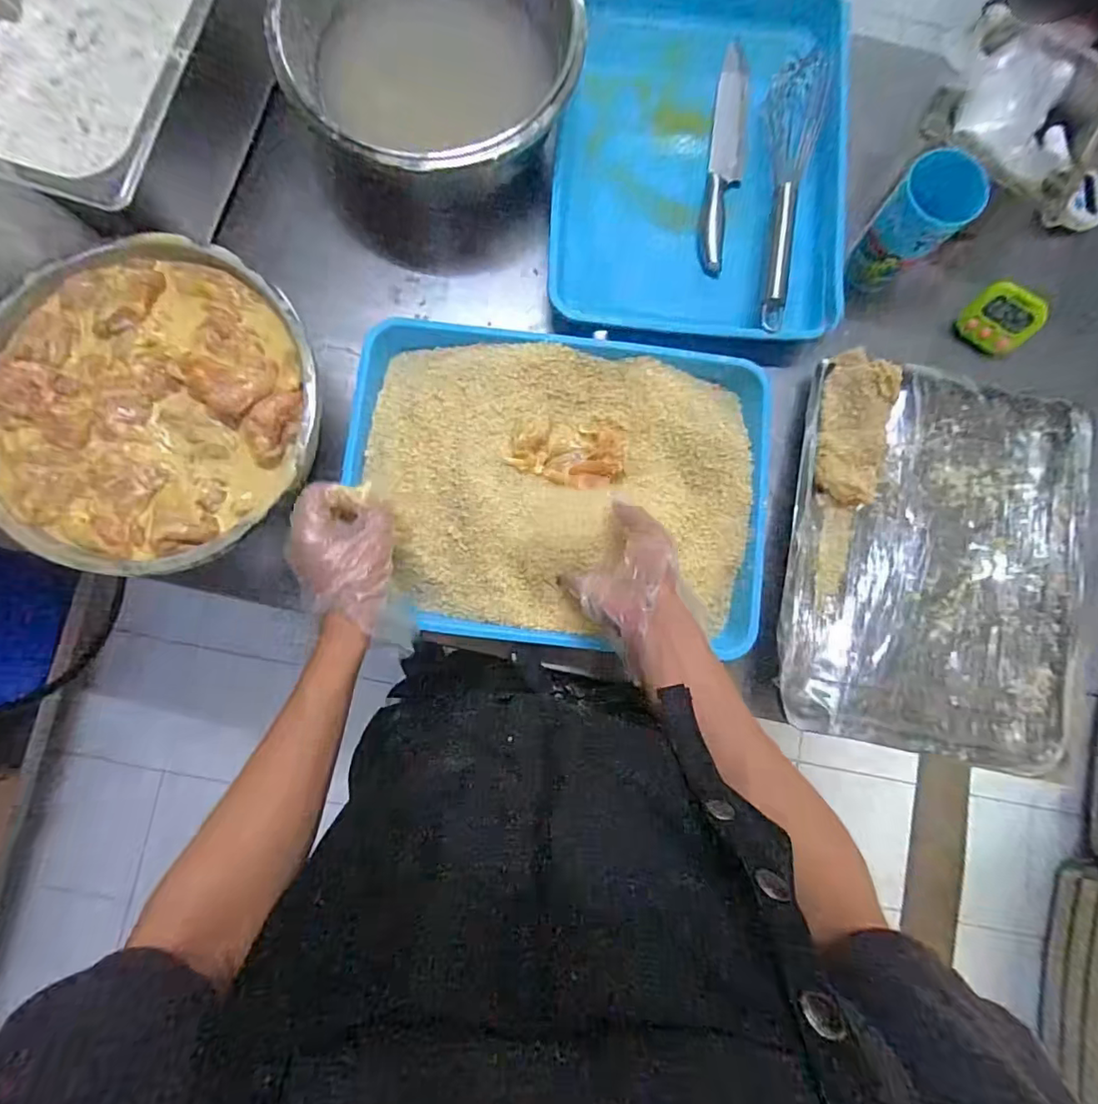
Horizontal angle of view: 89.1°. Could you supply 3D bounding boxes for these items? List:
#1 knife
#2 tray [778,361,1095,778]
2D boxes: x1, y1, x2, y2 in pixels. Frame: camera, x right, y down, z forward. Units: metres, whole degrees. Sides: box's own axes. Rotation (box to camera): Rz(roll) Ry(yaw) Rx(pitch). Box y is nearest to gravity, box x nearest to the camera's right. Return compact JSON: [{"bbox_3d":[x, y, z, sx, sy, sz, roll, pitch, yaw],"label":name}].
[{"bbox_3d":[0.196,-0.434,0.618,0.037,0.022,0.263,8,82,-1],"label":"knife"},{"bbox_3d":[0.376,0.006,0.542,0.280,0.028,0.366,12,82,-1],"label":"tray"}]

